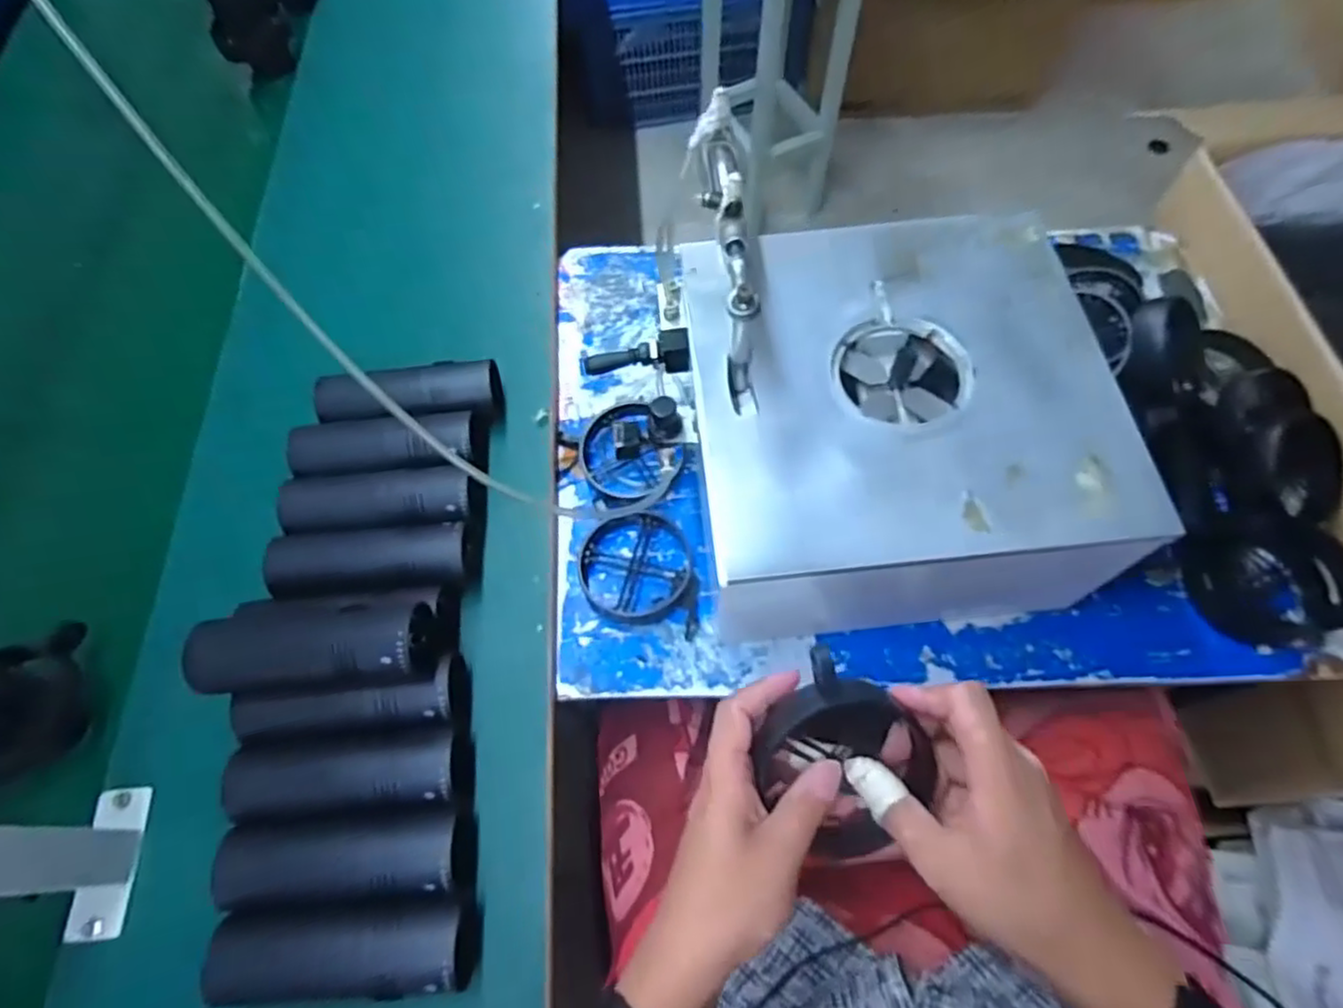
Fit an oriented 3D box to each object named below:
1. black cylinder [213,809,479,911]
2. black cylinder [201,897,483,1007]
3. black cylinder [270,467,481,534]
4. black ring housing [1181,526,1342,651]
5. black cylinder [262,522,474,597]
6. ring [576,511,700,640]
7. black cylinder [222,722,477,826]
[{"bbox_3d":[-0.225,0.247,0.489,0.167,0.045,0.057,-2,65,1],"label":"black cylinder"},{"bbox_3d":[-0.213,0.295,0.460,0.161,0.055,0.051,-4,65,0],"label":"black cylinder"},{"bbox_3d":[-0.249,0.002,0.607,0.162,0.044,0.055,-3,65,0],"label":"black cylinder"},{"bbox_3d":[0.497,0.064,0.570,0.122,0.043,0.102,-14,65,-5],"label":"black ring housing"},{"bbox_3d":[-0.248,0.050,0.582,0.166,0.052,0.052,-4,65,0],"label":"black cylinder"},{"bbox_3d":[-0.025,0.056,0.616,0.112,0.012,0.102,-1,65,1],"label":"ring"},{"bbox_3d":[-0.234,0.199,0.512,0.164,0.054,0.054,-6,65,-1],"label":"black cylinder"}]

